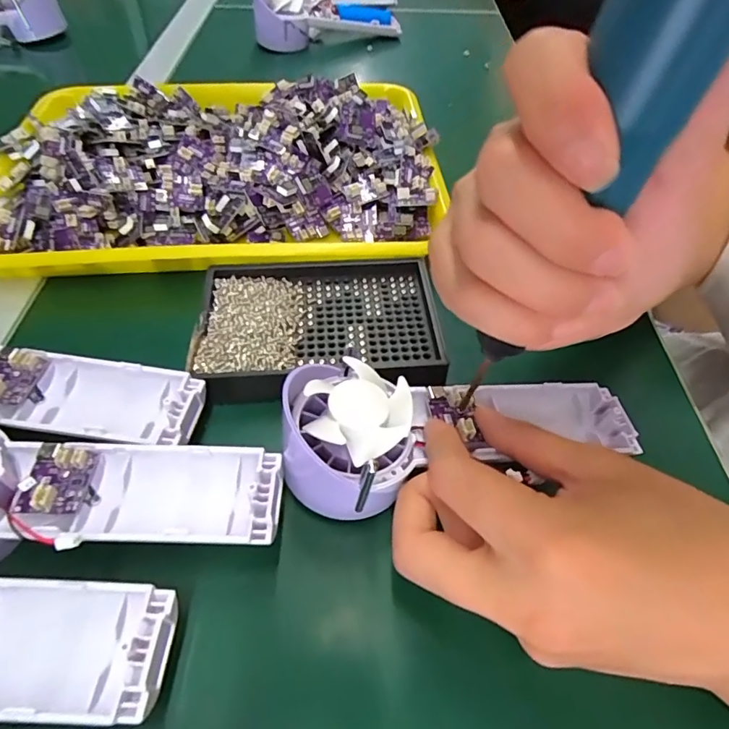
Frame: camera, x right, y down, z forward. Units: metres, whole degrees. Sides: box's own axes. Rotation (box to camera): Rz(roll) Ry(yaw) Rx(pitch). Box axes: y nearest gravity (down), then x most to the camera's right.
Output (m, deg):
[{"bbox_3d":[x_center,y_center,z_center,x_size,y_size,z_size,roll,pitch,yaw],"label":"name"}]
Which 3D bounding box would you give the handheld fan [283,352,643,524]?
[{"bbox_3d":[0.047,0.026,0.241,0.172,0.044,0.061,-4,51,-20],"label":"handheld fan"}]

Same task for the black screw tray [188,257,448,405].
[{"bbox_3d":[-0.026,-0.025,0.288,0.137,0.019,0.094,-2,52,-4],"label":"black screw tray"}]

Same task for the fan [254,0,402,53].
[{"bbox_3d":[-0.041,-0.445,0.609,0.202,0.055,0.094,-17,54,-14],"label":"fan"}]

